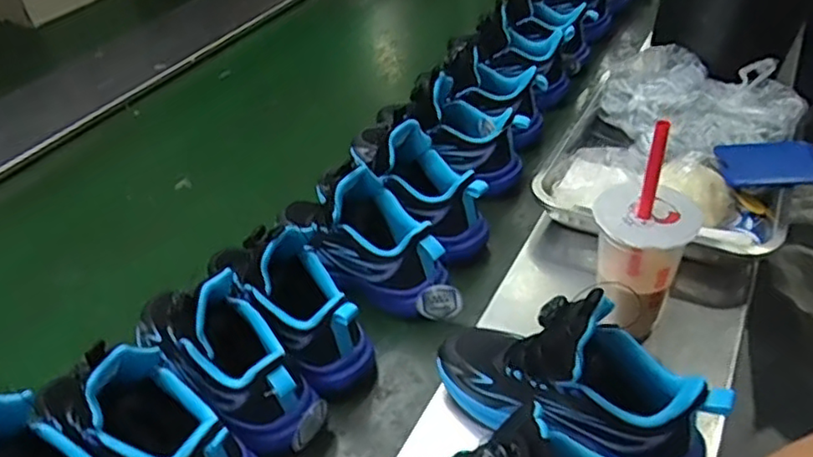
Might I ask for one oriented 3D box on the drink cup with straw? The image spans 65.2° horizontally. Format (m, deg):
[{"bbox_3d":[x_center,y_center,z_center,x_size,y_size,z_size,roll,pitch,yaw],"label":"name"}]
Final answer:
[{"bbox_3d":[0.211,0.006,0.565,0.079,0.206,0.075,-4,40,3],"label":"drink cup with straw"}]

